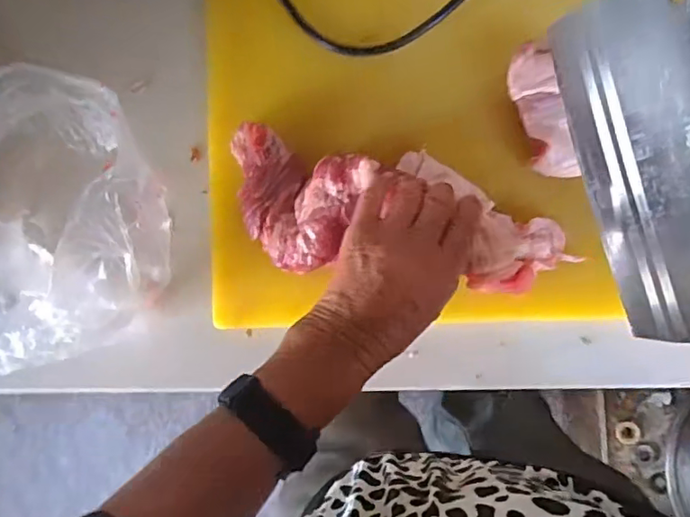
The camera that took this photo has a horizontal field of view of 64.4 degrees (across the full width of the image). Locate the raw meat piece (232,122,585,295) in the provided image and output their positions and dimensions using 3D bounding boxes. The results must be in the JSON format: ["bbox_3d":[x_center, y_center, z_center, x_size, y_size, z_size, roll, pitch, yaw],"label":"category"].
[{"bbox_3d":[0.033,-0.034,0.436,0.279,0.044,0.107,12,88,8],"label":"raw meat piece"}]

